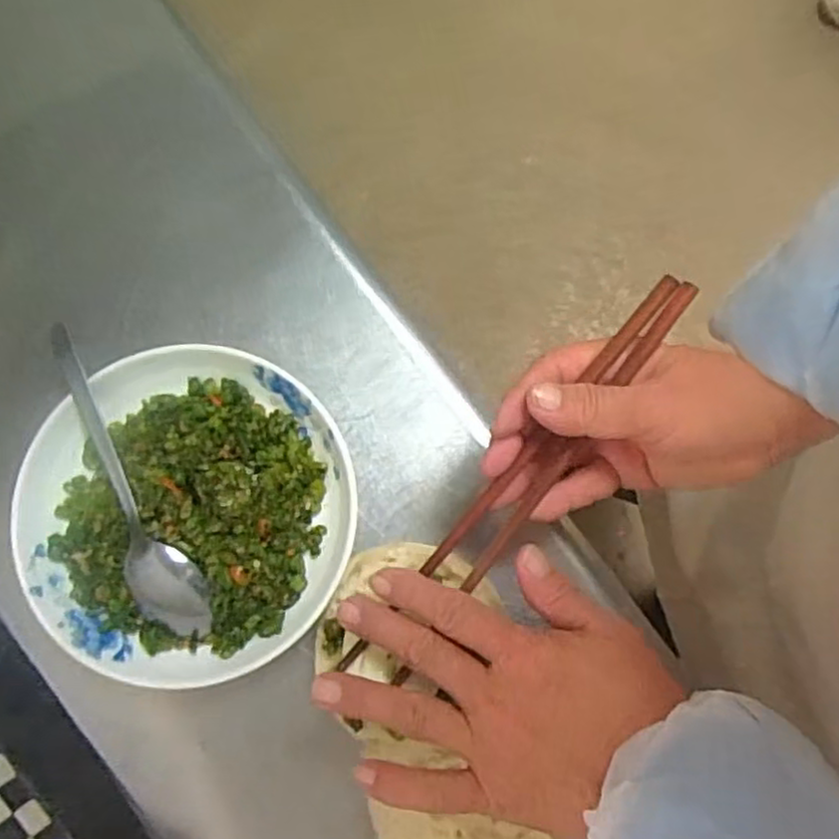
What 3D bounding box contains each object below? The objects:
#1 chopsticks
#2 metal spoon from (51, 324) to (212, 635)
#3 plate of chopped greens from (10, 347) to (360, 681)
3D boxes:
[{"bbox_3d":[0.047,0.033,0.336,0.026,0.018,0.239,39,98,8],"label":"chopsticks"},{"bbox_3d":[-0.167,0.036,0.387,0.036,0.021,0.179,-30,80,-5],"label":"metal spoon"},{"bbox_3d":[-0.125,0.050,0.388,0.177,0.042,0.167,0,79,1],"label":"plate of chopped greens"}]

